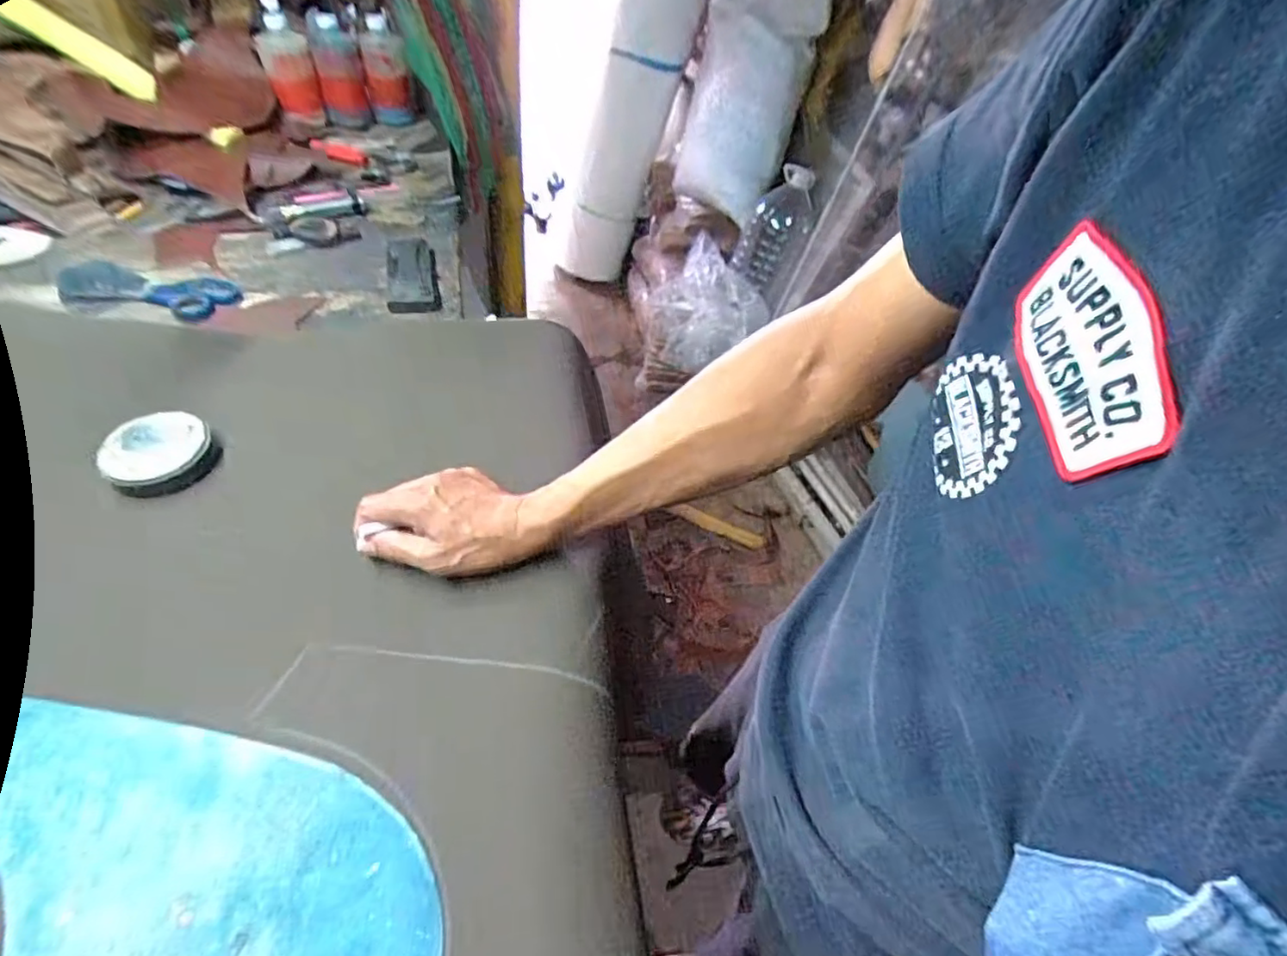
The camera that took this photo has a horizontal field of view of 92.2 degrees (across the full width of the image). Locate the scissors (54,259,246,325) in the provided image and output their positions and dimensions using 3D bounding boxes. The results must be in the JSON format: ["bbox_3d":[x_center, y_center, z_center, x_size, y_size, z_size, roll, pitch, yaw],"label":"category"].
[{"bbox_3d":[-0.559,-0.212,0.696,0.193,0.011,0.091,9,48,-4],"label":"scissors"}]

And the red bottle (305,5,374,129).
[{"bbox_3d":[-0.512,-0.683,1.048,0.075,0.150,0.078,-8,51,-19],"label":"red bottle"}]

